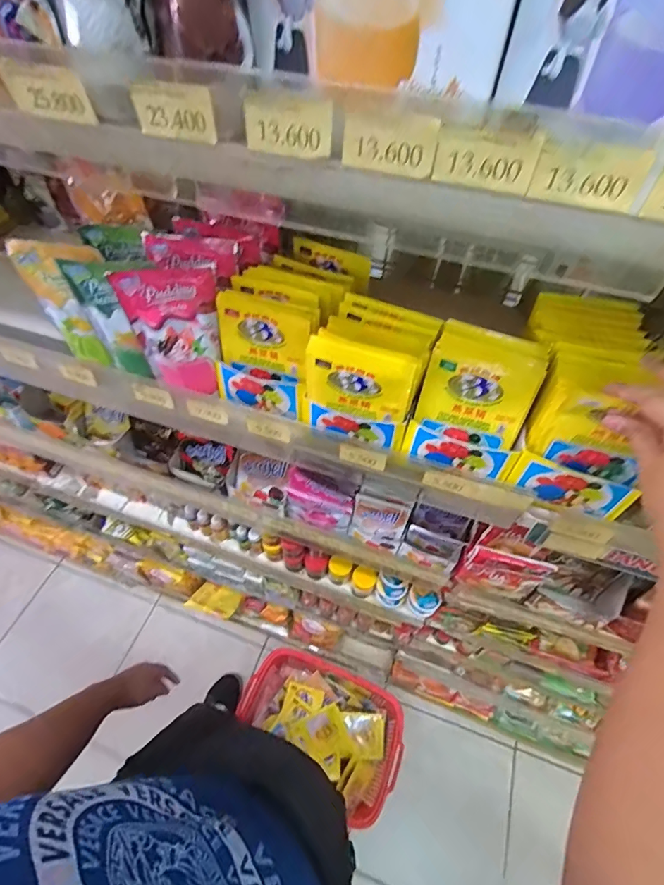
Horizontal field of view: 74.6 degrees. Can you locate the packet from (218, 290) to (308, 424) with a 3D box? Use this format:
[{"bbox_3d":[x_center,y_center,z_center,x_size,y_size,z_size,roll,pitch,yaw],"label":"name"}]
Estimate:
[{"bbox_3d":[-0.074,-0.085,0.464,0.100,0.122,0.024,18,36,7],"label":"packet"}]

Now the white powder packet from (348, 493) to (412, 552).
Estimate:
[{"bbox_3d":[0.067,0.122,0.642,0.076,0.089,0.013,16,36,8],"label":"white powder packet"}]

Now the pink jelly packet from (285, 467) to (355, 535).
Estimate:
[{"bbox_3d":[-0.018,0.089,0.648,0.103,0.095,0.047,16,55,10],"label":"pink jelly packet"}]

